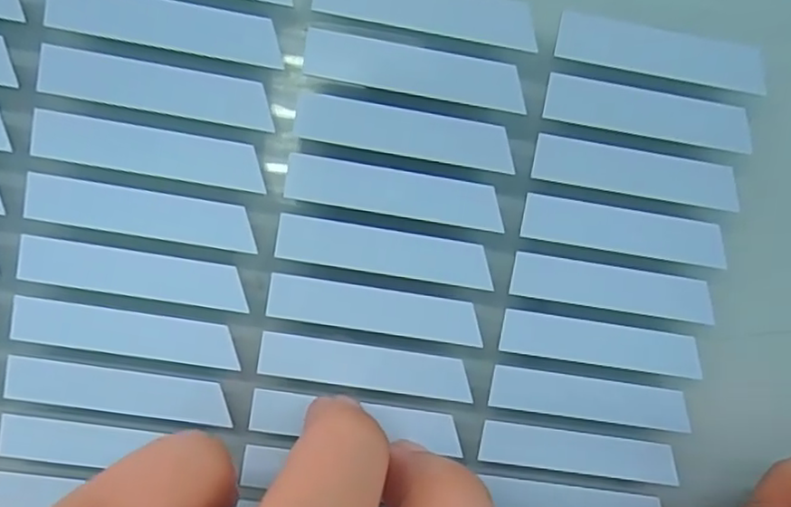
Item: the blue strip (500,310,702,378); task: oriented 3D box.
[{"bbox_3d":[0.042,0.019,0.130,0.041,0.004,0.009,9,96,-5],"label":"blue strip"}]

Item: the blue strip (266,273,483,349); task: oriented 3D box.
[{"bbox_3d":[-0.004,0.011,0.127,0.042,0.004,0.009,9,96,-5],"label":"blue strip"}]

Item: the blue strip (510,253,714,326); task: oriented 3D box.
[{"bbox_3d":[0.044,0.007,0.129,0.041,0.004,0.009,9,96,-5],"label":"blue strip"}]

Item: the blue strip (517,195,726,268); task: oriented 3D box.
[{"bbox_3d":[0.046,-0.005,0.128,0.041,0.004,0.010,9,96,-5],"label":"blue strip"}]

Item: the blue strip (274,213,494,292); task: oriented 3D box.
[{"bbox_3d":[-0.002,0.000,0.126,0.042,0.004,0.009,9,96,-5],"label":"blue strip"}]

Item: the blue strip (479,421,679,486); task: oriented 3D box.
[{"bbox_3d":[0.038,0.041,0.131,0.041,0.004,0.008,8,96,-5],"label":"blue strip"}]

